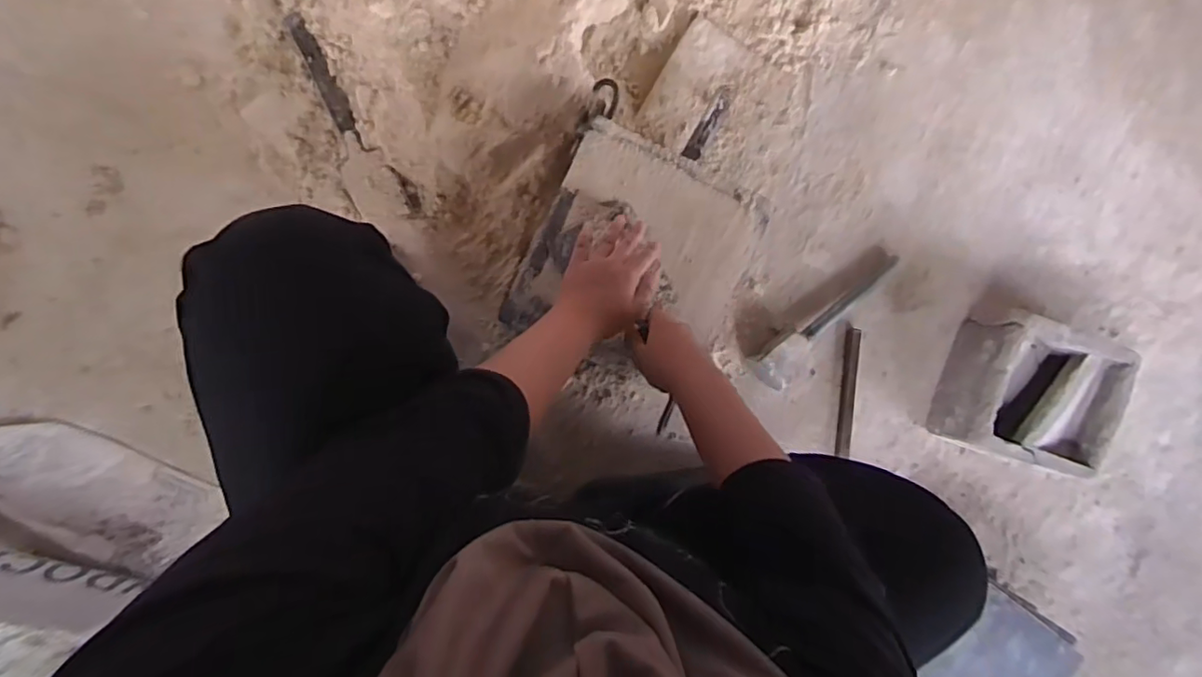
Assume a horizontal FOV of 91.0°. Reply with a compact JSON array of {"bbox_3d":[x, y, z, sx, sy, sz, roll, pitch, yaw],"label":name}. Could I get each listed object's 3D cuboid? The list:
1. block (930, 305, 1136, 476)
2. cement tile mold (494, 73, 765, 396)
[{"bbox_3d":[0.619,0.081,0.852,0.209,0.098,0.196,21,91,-9],"label":"block"},{"bbox_3d":[0.039,-0.092,0.742,0.246,0.129,0.274,25,90,-9],"label":"cement tile mold"}]

